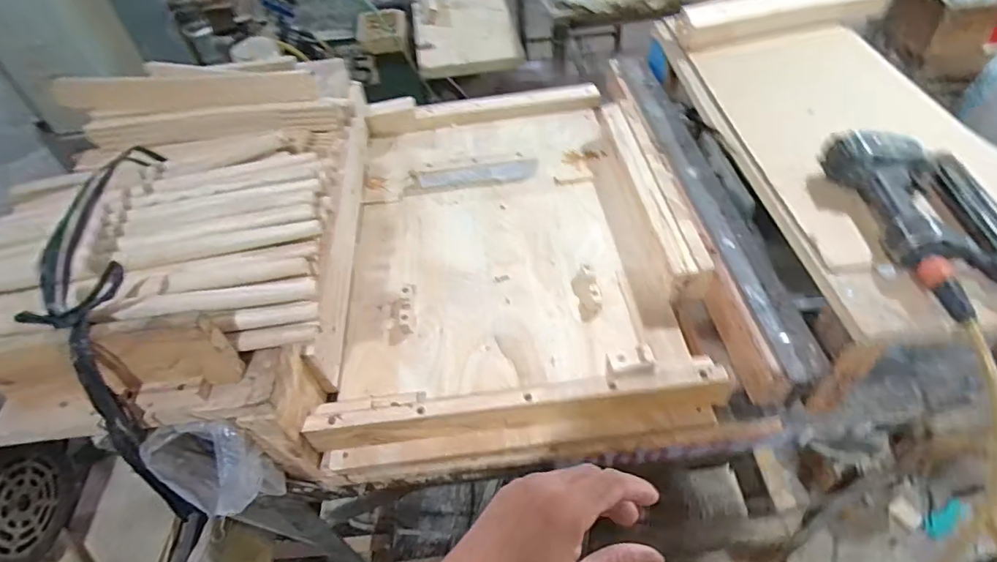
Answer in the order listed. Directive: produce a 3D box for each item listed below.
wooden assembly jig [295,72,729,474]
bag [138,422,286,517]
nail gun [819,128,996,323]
[{"bbox_3d":[0.005,-0.103,0.896,0.558,0.083,0.783,-7,49,-1],"label":"wooden assembly jig"},{"bbox_3d":[-0.320,0.214,0.586,0.110,0.109,0.081,7,50,11],"label":"bag"},{"bbox_3d":[0.526,-0.076,0.617,0.163,0.059,0.279,-3,49,3],"label":"nail gun"}]

